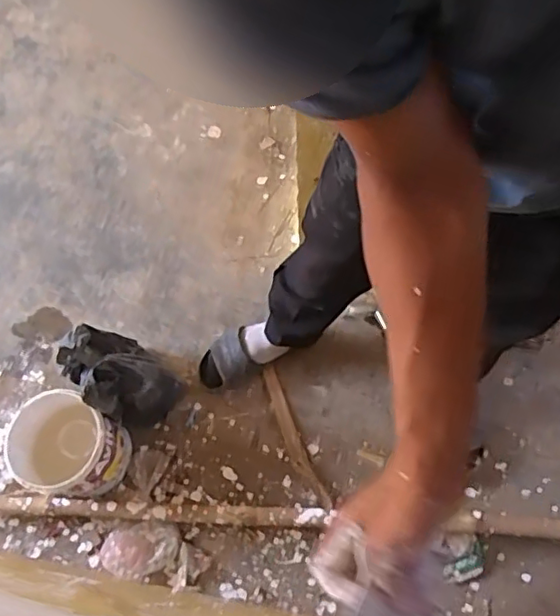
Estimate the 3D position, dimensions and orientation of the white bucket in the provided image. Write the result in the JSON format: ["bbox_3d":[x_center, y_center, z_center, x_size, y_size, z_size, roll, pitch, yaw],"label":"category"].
[{"bbox_3d":[-0.418,0.278,1.182,0.190,0.174,0.178,-1,68,2],"label":"white bucket"}]

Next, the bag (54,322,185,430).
[{"bbox_3d":[-0.321,0.132,1.198,0.180,0.255,0.157,37,74,15],"label":"bag"}]

